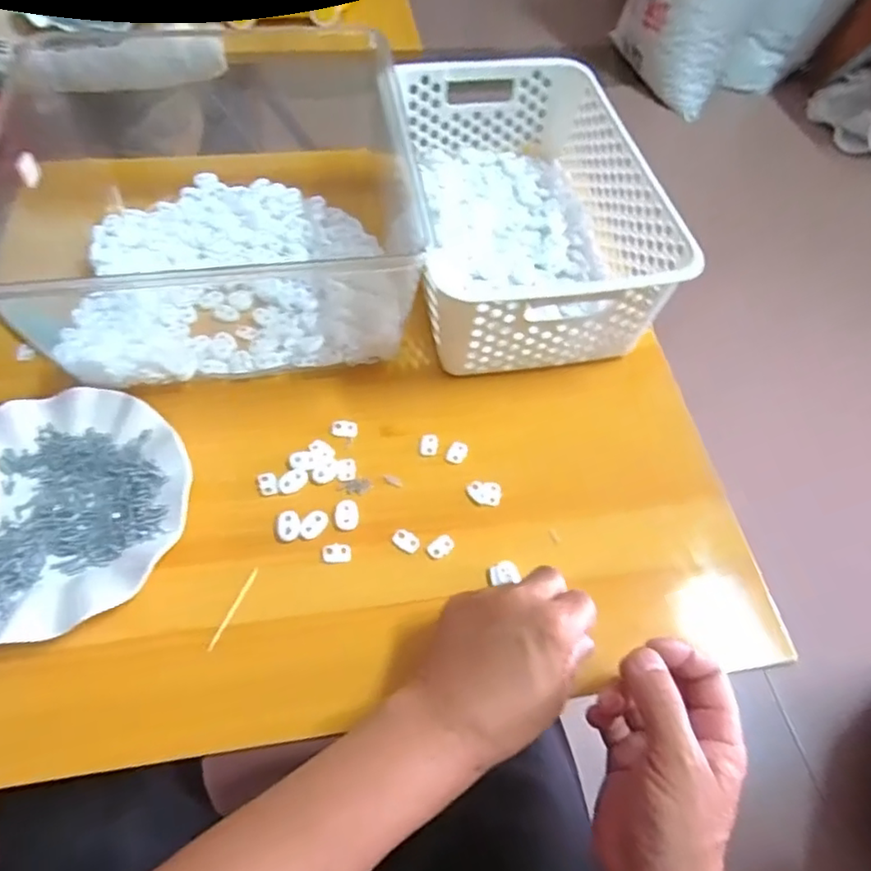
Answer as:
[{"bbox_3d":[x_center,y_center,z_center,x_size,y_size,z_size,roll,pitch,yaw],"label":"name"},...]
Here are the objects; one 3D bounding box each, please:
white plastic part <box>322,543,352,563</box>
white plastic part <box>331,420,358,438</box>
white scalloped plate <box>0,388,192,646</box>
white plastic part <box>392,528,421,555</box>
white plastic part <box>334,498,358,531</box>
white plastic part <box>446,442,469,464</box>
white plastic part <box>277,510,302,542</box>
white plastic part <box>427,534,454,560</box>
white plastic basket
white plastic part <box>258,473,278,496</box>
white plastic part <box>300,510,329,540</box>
[{"bbox_3d":[-0.070,0.083,0.434,0.020,0.004,0.014,0,58,-5],"label":"white plastic part"},{"bbox_3d":[-0.073,-0.006,0.491,0.021,0.005,0.014,1,58,-4],"label":"white plastic part"},{"bbox_3d":[-0.267,0.050,0.424,0.178,0.017,0.179,2,58,-3],"label":"white scalloped plate"},{"bbox_3d":[-0.021,0.076,0.442,0.020,0.004,0.014,27,60,12],"label":"white plastic part"},{"bbox_3d":[-0.065,0.057,0.448,0.017,0.004,0.024,-4,58,-8],"label":"white plastic part"},{"bbox_3d":[0.018,0.013,0.484,0.015,0.006,0.019,16,58,6],"label":"white plastic part"},{"bbox_3d":[-0.106,0.065,0.442,0.016,0.004,0.023,-13,60,-13],"label":"white plastic part"},{"bbox_3d":[0.004,0.080,0.440,0.020,0.004,0.013,-32,66,-22],"label":"white plastic part"},{"bbox_3d":[0.079,-0.201,0.561,0.198,0.119,0.306,-5,58,-8],"label":"white plastic basket"},{"bbox_3d":[-0.126,0.036,0.459,0.014,0.004,0.020,-14,60,-13],"label":"white plastic part"},{"bbox_3d":[-0.088,0.064,0.442,0.016,0.004,0.024,32,61,15],"label":"white plastic part"}]

